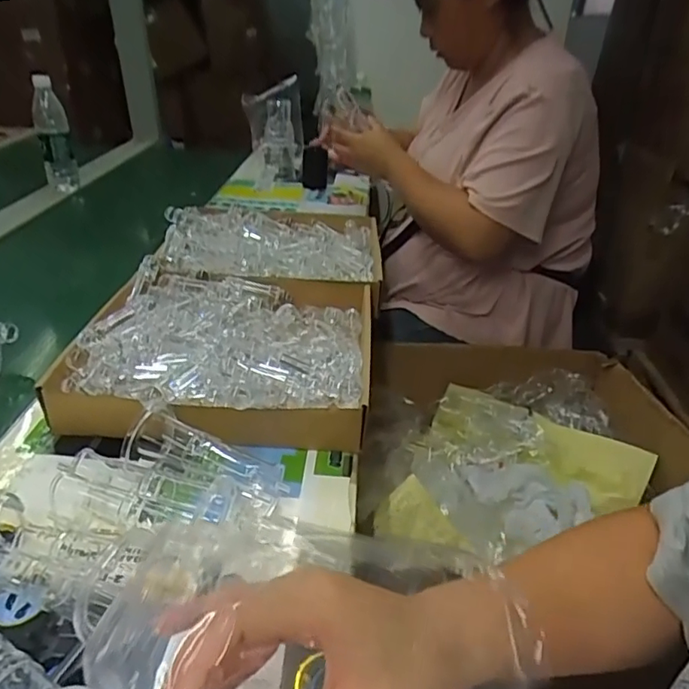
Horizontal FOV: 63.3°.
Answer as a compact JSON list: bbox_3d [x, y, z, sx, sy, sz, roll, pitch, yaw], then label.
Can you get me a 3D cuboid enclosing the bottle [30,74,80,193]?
[{"bbox_3d":[-0.625,-0.451,1.202,0.062,0.227,0.060,-14,35,-26],"label":"bottle"}]

